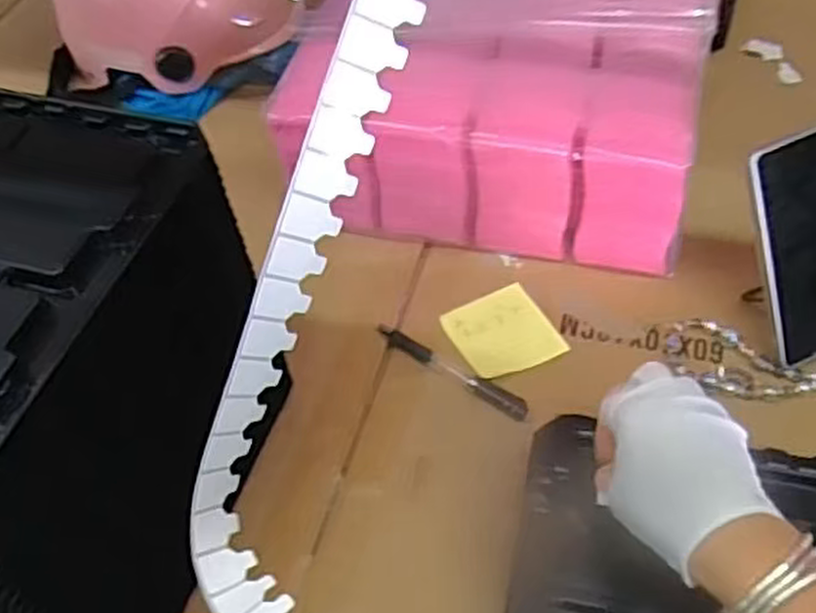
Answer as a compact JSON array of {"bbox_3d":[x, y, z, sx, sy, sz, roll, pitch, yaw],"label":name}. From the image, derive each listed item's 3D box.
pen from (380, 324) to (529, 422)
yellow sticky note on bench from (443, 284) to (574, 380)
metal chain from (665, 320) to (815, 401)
[{"bbox_3d":[0.032,0.048,0.597,0.136,0.009,0.016,31,62,24],"label":"pen"},{"bbox_3d":[0.076,0.020,0.623,0.076,0.008,0.077,-25,56,-13],"label":"yellow sticky note on bench"},{"bbox_3d":[0.261,0.045,0.582,0.127,0.009,0.059,14,56,15],"label":"metal chain"}]

